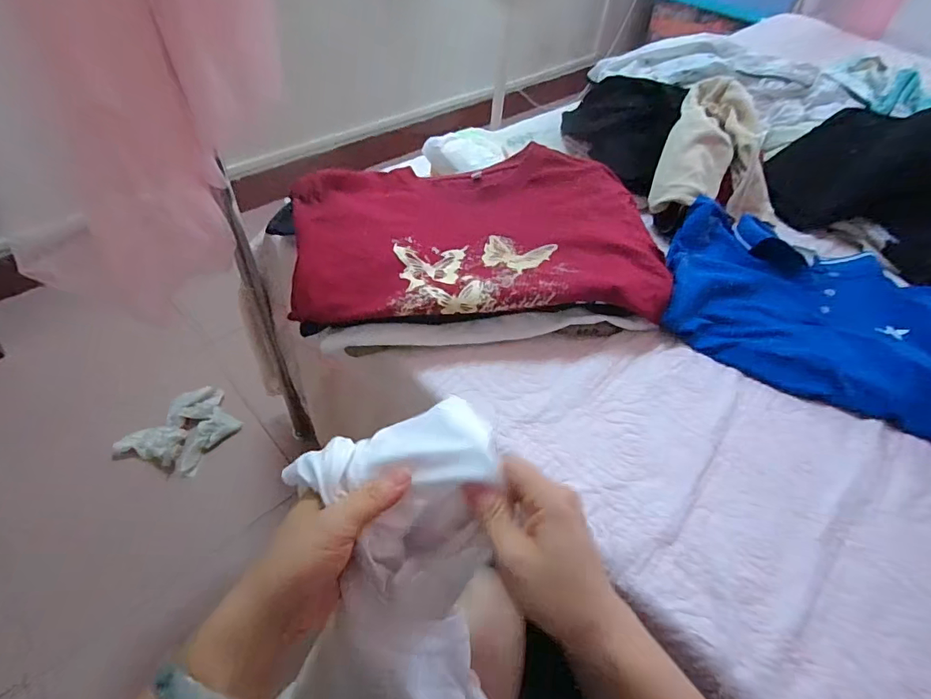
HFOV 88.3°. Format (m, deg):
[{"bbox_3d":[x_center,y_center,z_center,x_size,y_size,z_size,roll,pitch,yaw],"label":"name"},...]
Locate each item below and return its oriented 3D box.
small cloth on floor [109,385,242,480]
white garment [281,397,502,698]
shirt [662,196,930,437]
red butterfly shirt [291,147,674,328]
[{"bbox_3d":[-0.597,0.170,1.025,0.167,0.036,0.218,27,52,17],"label":"small cloth on floor"},{"bbox_3d":[-0.058,0.201,0.327,0.192,0.329,0.077,9,11,3],"label":"white garment"},{"bbox_3d":[0.437,-0.064,0.594,0.362,0.043,0.295,19,50,12],"label":"shirt"},{"bbox_3d":[0.025,-0.145,0.576,0.438,0.043,0.263,-5,50,-10],"label":"red butterfly shirt"}]

